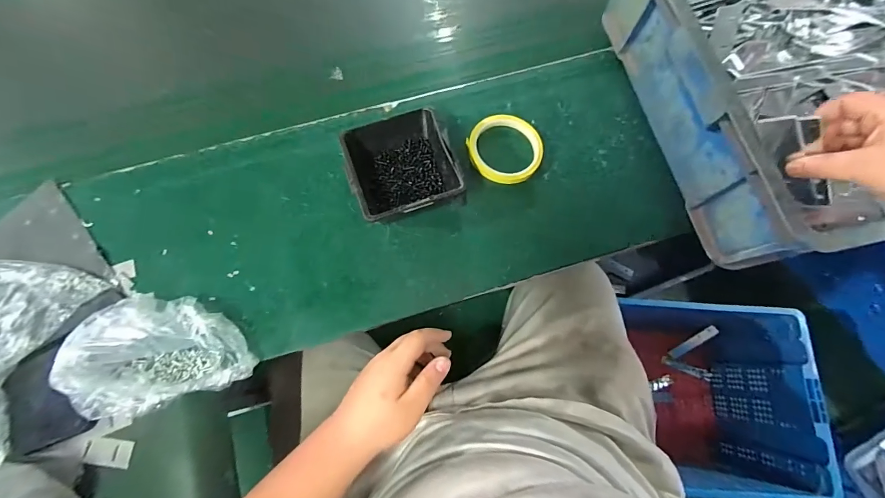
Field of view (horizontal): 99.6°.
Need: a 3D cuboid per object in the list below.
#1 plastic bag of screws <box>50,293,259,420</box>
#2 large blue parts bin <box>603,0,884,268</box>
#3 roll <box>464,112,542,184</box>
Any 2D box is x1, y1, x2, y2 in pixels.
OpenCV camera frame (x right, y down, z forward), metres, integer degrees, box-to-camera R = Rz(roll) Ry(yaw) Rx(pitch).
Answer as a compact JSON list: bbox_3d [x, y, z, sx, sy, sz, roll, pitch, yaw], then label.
[{"bbox_3d":[-0.286,0.104,0.386,0.157,0.064,0.119,-3,73,-1],"label":"plastic bag of screws"},{"bbox_3d":[0.565,-0.244,0.460,0.611,0.123,0.415,-13,73,-4],"label":"large blue parts bin"},{"bbox_3d":[0.081,-0.130,0.487,0.097,0.016,0.089,0,73,0],"label":"roll"}]

